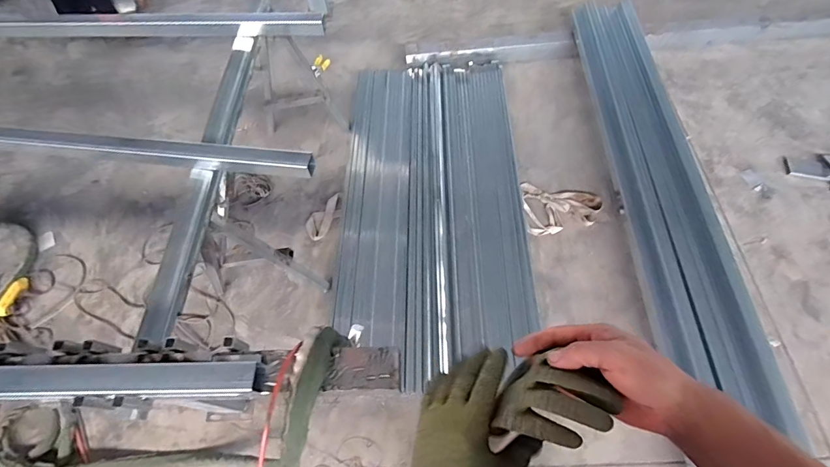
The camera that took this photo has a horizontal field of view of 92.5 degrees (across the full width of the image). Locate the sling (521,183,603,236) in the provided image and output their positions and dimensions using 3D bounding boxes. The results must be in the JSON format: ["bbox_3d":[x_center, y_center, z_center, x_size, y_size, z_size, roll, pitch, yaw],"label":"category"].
[{"bbox_3d":[0.663,-0.123,1.788,0.345,0.070,0.274,-1,61,1],"label":"sling"}]

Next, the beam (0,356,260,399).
[{"bbox_3d":[-1.424,0.283,0.722,2.277,0.085,0.059,-2,61,1],"label":"beam"}]

